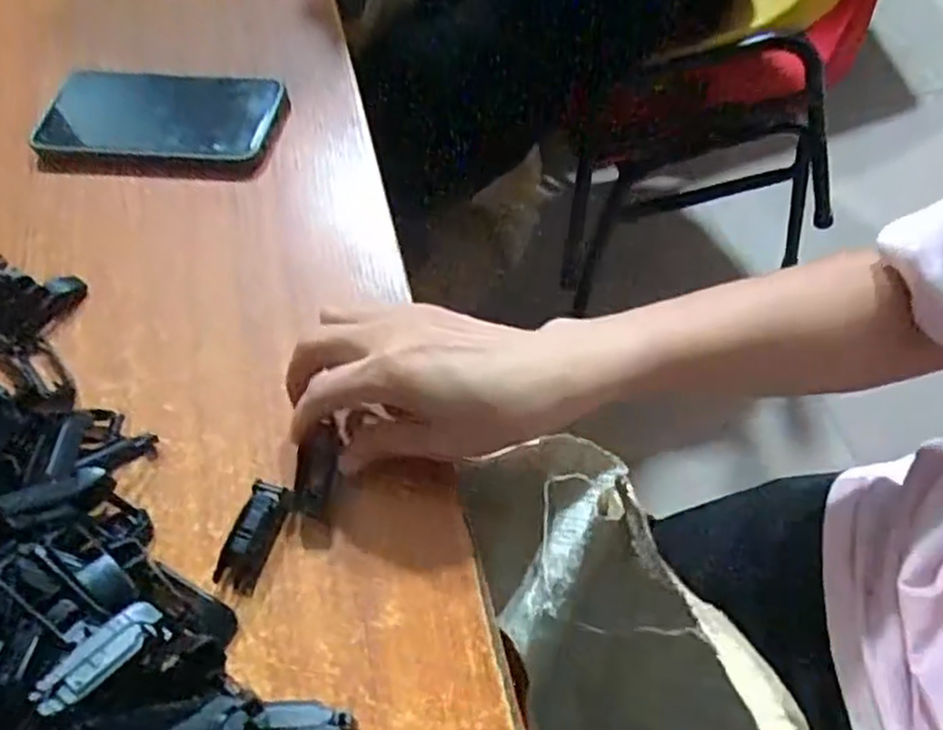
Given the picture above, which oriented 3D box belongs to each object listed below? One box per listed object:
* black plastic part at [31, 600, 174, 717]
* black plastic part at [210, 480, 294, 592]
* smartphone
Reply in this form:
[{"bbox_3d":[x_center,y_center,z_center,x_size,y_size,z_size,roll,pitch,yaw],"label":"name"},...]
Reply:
[{"bbox_3d":[-0.139,0.110,0.272,0.019,0.004,0.048,30,44,20],"label":"black plastic part"},{"bbox_3d":[-0.099,0.079,0.331,0.019,0.014,0.047,13,61,14],"label":"black plastic part"},{"bbox_3d":[-0.210,-0.171,0.487,0.159,0.016,0.070,5,60,10],"label":"smartphone"}]

